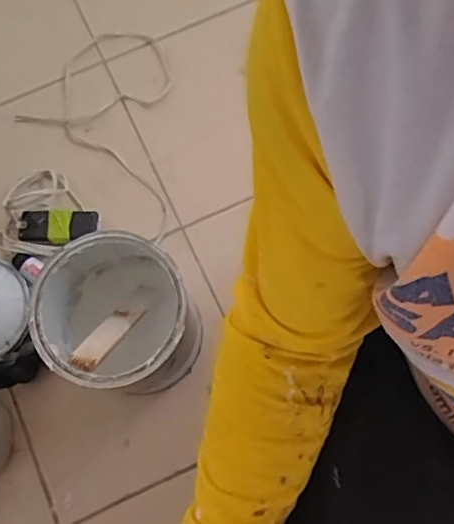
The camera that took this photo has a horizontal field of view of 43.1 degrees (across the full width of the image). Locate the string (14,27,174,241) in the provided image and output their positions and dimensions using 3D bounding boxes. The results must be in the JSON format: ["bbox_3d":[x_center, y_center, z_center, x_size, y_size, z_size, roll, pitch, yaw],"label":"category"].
[{"bbox_3d":[-0.143,-0.220,0.881,0.310,0.012,0.242,39,80,10],"label":"string"}]

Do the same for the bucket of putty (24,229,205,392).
[{"bbox_3d":[-0.128,0.068,0.706,0.159,0.213,0.177,-44,79,-8],"label":"bucket of putty"}]

